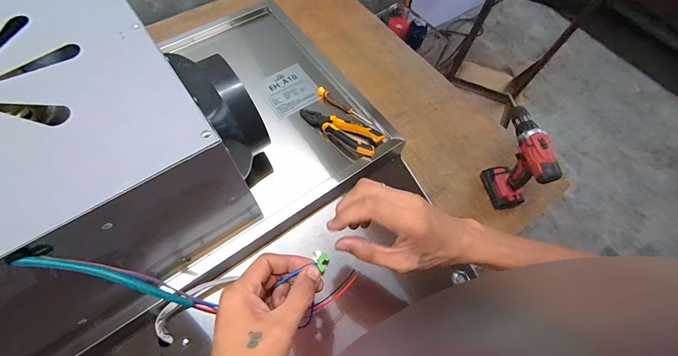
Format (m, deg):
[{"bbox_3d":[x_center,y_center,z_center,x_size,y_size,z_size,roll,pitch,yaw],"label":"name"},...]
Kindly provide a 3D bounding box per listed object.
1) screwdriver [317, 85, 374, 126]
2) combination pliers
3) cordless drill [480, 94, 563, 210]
[{"bbox_3d":[0.011,-0.139,0.582,0.125,0.013,0.015,33,68,12],"label":"screwdriver"},{"bbox_3d":[-0.003,-0.087,0.548,0.159,0.030,0.052,24,67,8],"label":"combination pliers"},{"bbox_3d":[0.423,-0.043,0.727,0.069,0.209,0.185,-3,66,-4],"label":"cordless drill"}]

